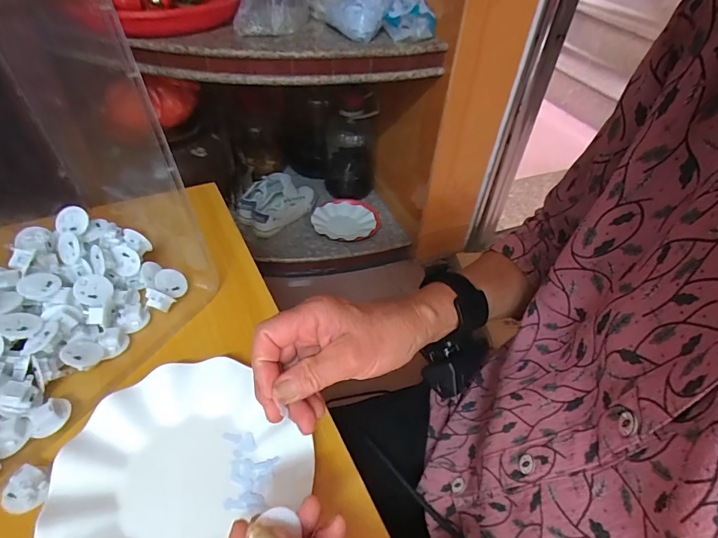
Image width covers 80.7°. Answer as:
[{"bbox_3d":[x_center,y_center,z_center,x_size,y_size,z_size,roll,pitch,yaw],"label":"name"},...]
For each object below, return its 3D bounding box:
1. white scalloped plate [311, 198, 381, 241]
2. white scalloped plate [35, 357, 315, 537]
[{"bbox_3d":[-0.037,-0.161,1.272,0.195,0.021,0.207,2,45,-2],"label":"white scalloped plate"},{"bbox_3d":[-0.137,0.156,0.320,0.163,0.025,0.172,2,45,-2],"label":"white scalloped plate"}]

